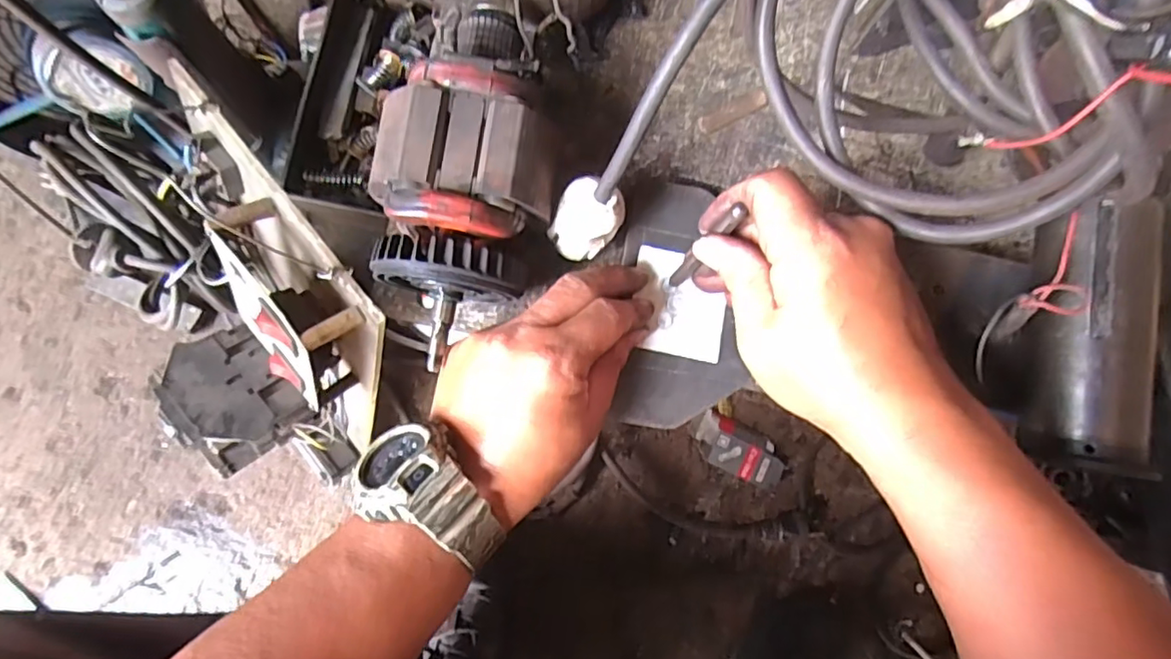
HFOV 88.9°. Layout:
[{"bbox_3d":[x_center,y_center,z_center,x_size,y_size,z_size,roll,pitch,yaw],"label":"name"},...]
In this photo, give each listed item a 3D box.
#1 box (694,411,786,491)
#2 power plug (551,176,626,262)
[{"bbox_3d":[0.169,0.132,0.651,0.100,0.015,0.052,27,82,2],"label":"box"},{"bbox_3d":[0.004,-0.061,0.326,0.031,0.046,0.029,40,40,9],"label":"power plug"}]

